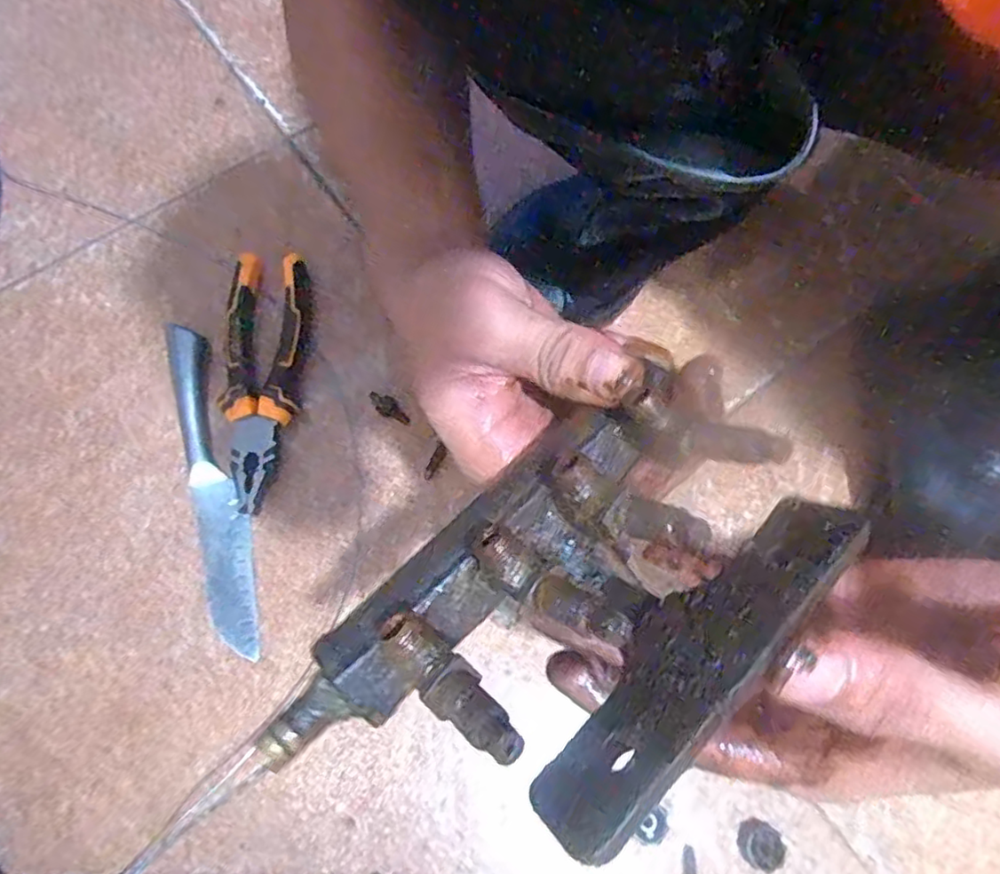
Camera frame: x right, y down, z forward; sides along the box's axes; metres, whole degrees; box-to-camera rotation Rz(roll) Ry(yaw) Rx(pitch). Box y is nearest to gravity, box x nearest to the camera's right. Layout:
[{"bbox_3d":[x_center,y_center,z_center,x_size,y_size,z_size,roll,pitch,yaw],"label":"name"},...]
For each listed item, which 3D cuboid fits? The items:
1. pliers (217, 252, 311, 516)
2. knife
[{"bbox_3d":[-0.169,-0.042,0.451,0.056,0.024,0.189,2,71,-2],"label":"pliers"},{"bbox_3d":[-0.195,0.029,0.428,0.031,0.020,0.232,-17,72,-8],"label":"knife"}]

